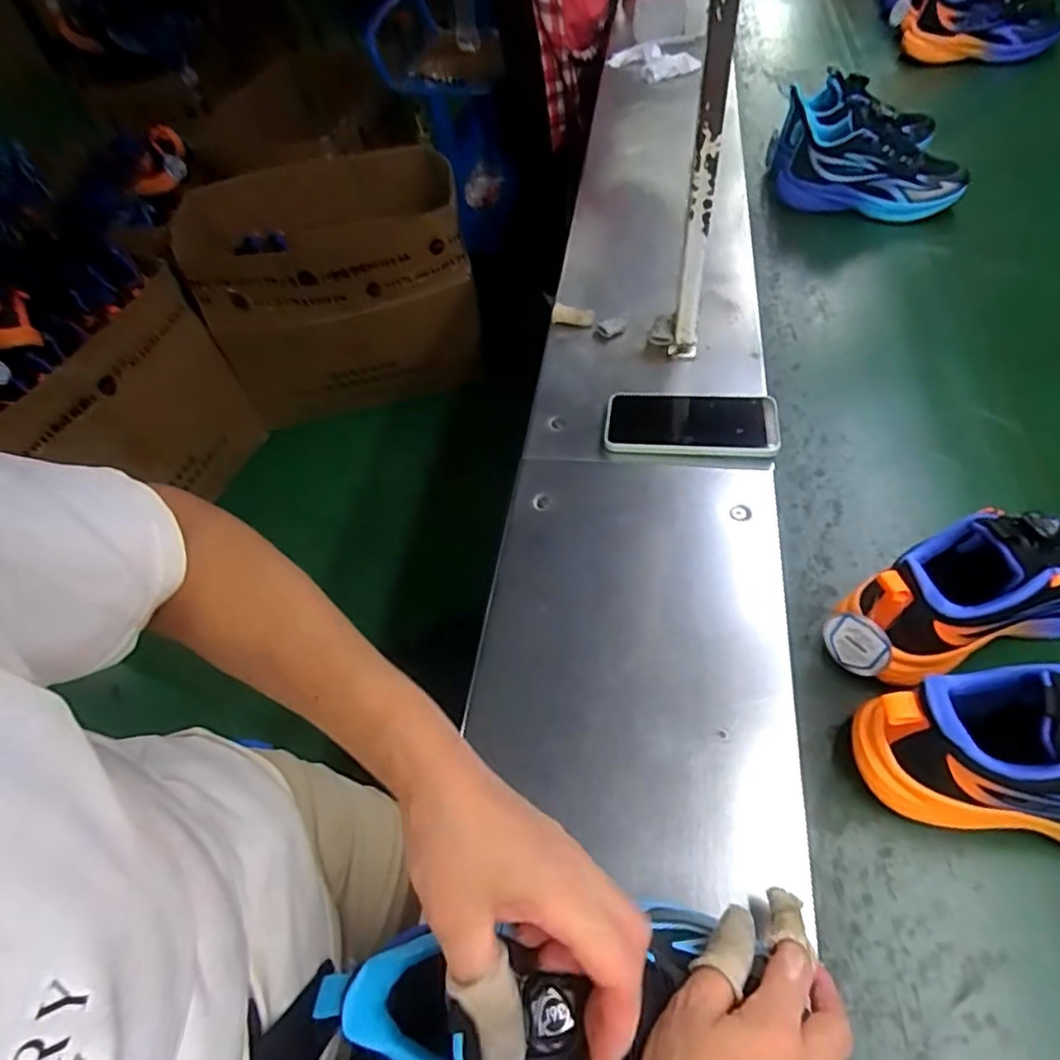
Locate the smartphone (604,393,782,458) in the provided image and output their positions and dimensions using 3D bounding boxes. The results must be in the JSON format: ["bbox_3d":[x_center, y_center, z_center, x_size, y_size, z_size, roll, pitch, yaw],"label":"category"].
[{"bbox_3d":[0.157,-0.106,0.621,0.161,0.013,0.082,3,54,8],"label":"smartphone"}]

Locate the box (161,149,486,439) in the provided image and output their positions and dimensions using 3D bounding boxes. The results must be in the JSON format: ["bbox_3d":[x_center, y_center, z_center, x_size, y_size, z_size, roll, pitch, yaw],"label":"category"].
[{"bbox_3d":[-0.461,-0.599,1.597,0.619,0.480,0.399,-10,53,-2],"label":"box"}]

